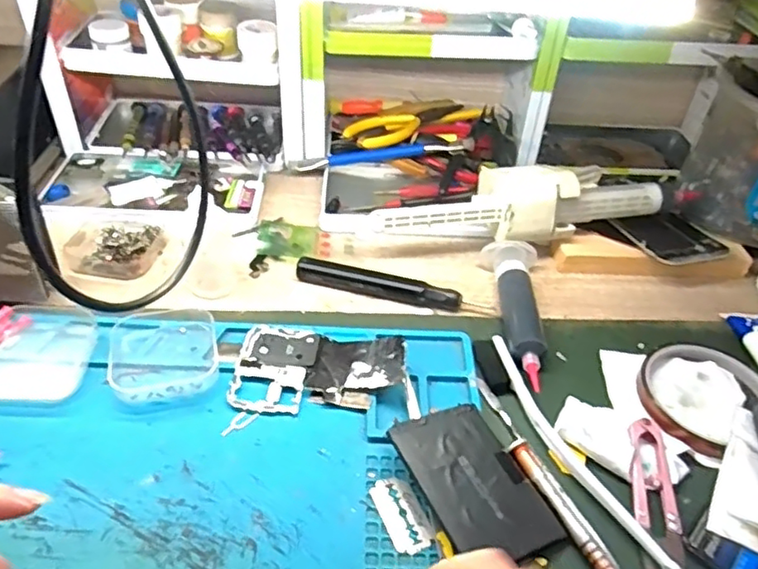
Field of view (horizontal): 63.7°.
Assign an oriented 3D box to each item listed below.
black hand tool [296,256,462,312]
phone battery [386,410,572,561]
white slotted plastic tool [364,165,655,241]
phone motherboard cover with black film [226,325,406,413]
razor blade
[{"bbox_3d":[-0.001,0.000,0.456,0.122,0.014,0.015,12,43,8],"label":"black hand tool"},{"bbox_3d":[0.051,0.106,0.328,0.059,0.004,0.089,-9,46,-31],"label":"phone battery"},{"bbox_3d":[0.111,-0.064,0.497,0.226,0.067,0.073,-7,43,-13],"label":"white slotted plastic tool"},{"bbox_3d":[-0.037,0.053,0.387,0.103,0.015,0.063,6,42,1],"label":"phone motherboard cover with black film"},{"bbox_3d":[0.013,0.120,0.324,0.023,0.004,0.043,-16,46,-21],"label":"razor blade"}]

